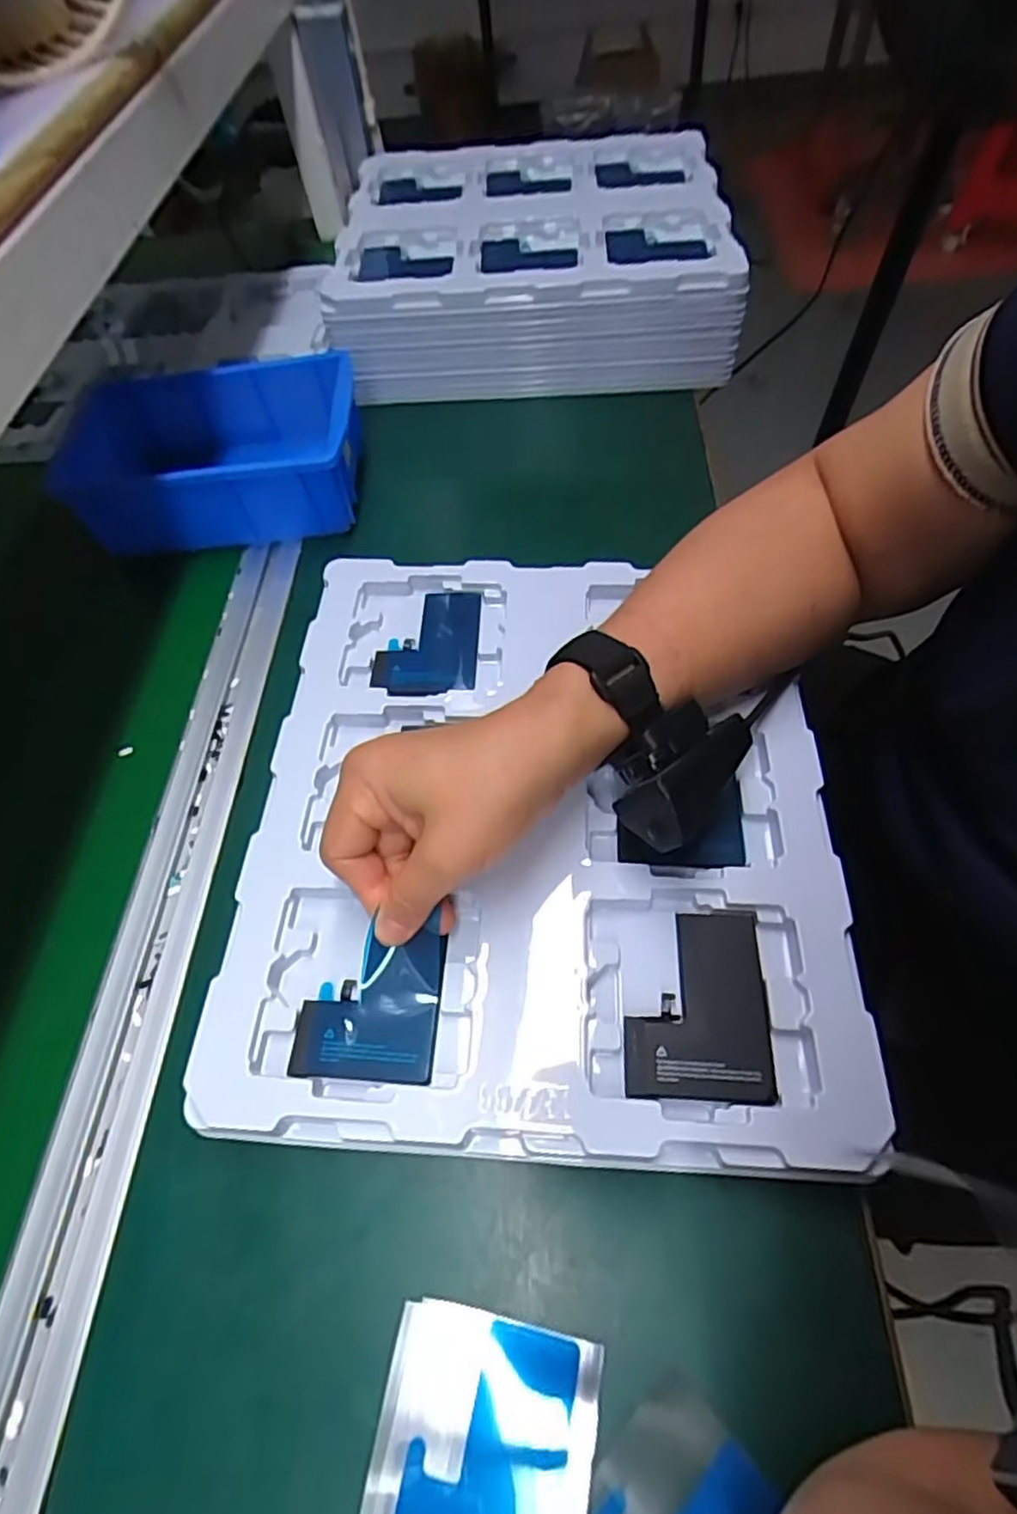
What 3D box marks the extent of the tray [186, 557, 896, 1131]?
[{"bbox_3d":[0.015,0.020,0.359,0.272,0.039,0.305,1,57,2],"label":"tray"}]

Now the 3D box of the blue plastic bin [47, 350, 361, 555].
[{"bbox_3d":[-0.205,-0.220,0.507,0.188,0.072,0.136,-3,58,5],"label":"blue plastic bin"}]

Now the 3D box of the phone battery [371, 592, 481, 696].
[{"bbox_3d":[-0.049,-0.069,0.410,0.060,0.008,0.080,-1,58,5],"label":"phone battery"}]

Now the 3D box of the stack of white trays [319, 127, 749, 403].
[{"bbox_3d":[0.021,-0.433,0.599,0.319,0.094,0.240,-1,58,5],"label":"stack of white trays"}]

